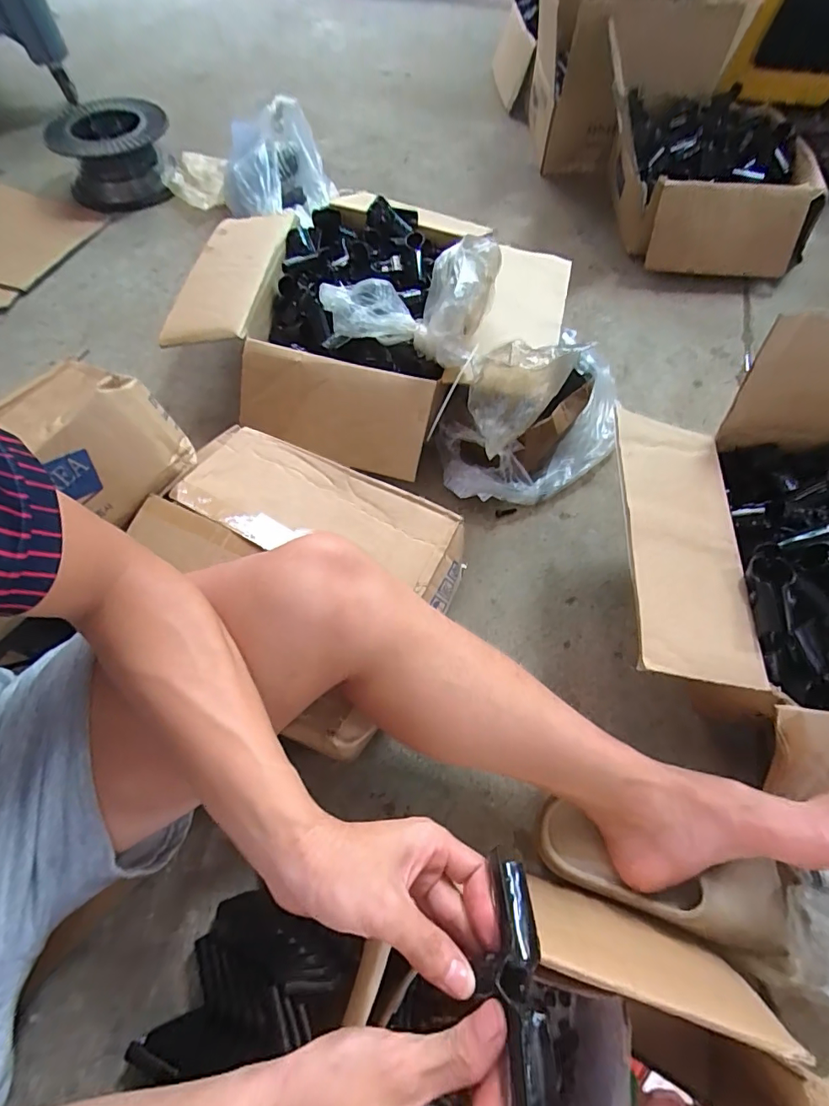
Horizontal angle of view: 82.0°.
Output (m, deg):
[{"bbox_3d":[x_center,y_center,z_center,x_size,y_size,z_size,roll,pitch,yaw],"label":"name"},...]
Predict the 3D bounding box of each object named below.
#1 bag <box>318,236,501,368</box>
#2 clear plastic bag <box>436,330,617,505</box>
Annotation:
[{"bbox_3d":[-0.012,-0.331,0.617,0.213,0.099,0.114,20,65,9],"label":"bag"},{"bbox_3d":[0.182,-0.190,0.626,0.279,0.209,0.141,-21,65,-10],"label":"clear plastic bag"}]

